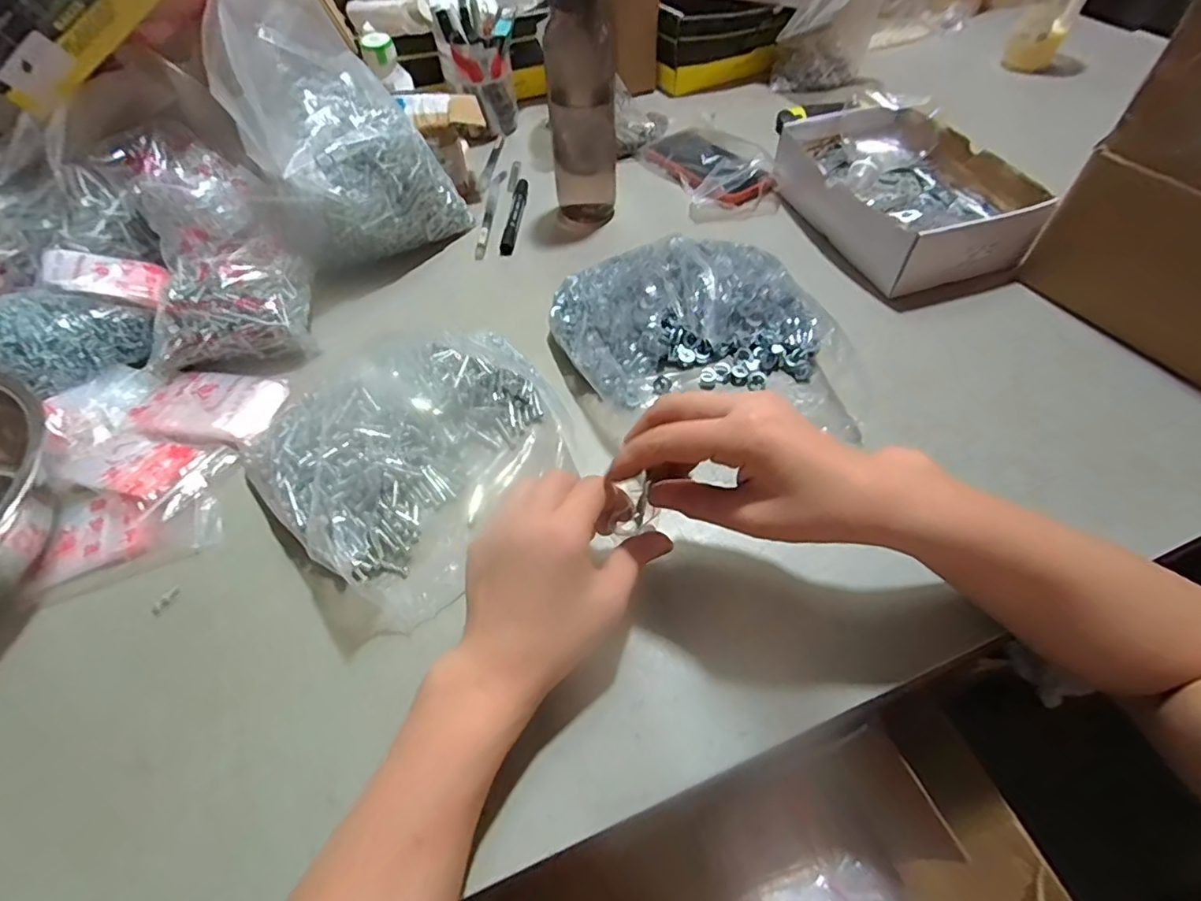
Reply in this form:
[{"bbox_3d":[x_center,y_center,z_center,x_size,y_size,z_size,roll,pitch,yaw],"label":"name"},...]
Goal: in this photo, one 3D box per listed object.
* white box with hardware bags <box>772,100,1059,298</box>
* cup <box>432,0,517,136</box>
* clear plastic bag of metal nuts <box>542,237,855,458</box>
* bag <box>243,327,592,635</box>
[{"bbox_3d":[0.315,-0.274,0.596,0.173,0.066,0.244,-16,53,-10],"label":"white box with hardware bags"},{"bbox_3d":[-0.154,-0.495,0.735,0.085,0.137,0.079,-1,52,1],"label":"cup"},{"bbox_3d":[0.079,-0.098,0.479,0.231,0.056,0.181,-4,52,-1],"label":"clear plastic bag of metal nuts"},{"bbox_3d":[-0.131,-0.006,0.426,0.187,0.043,0.211,30,59,23],"label":"bag"}]

